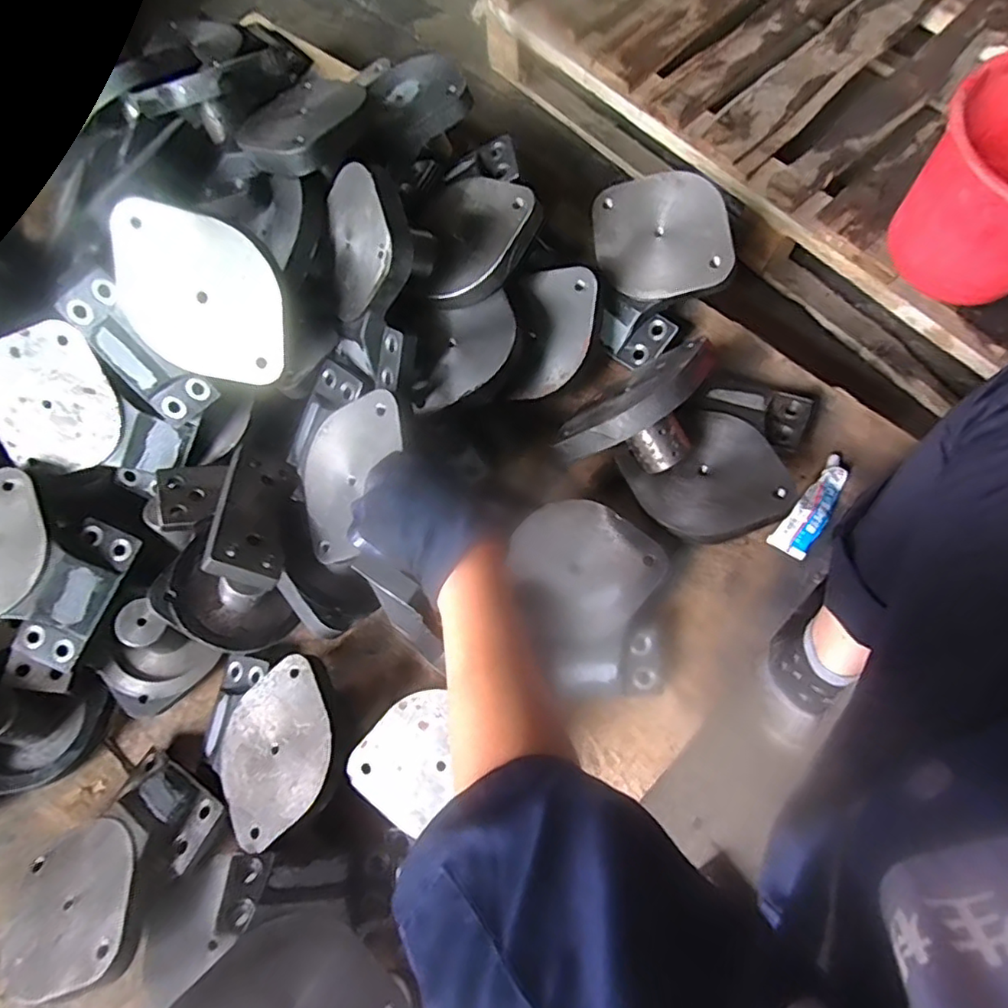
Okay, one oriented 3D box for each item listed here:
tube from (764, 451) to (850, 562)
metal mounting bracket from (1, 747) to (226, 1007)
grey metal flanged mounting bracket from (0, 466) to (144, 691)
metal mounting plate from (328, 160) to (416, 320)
[{"bbox_3d":[0.315,0.002,0.609,0.035,0.017,0.109,33,91,12],"label":"tube"},{"bbox_3d":[-0.354,0.324,0.535,0.162,0.038,0.186,15,51,27],"label":"metal mounting bracket"},{"bbox_3d":[-0.468,0.065,0.574,0.171,0.078,0.163,30,75,11],"label":"grey metal flanged mounting bracket"},{"bbox_3d":[-0.124,-0.233,0.532,0.022,0.104,0.124,-11,96,-42],"label":"metal mounting plate"}]

